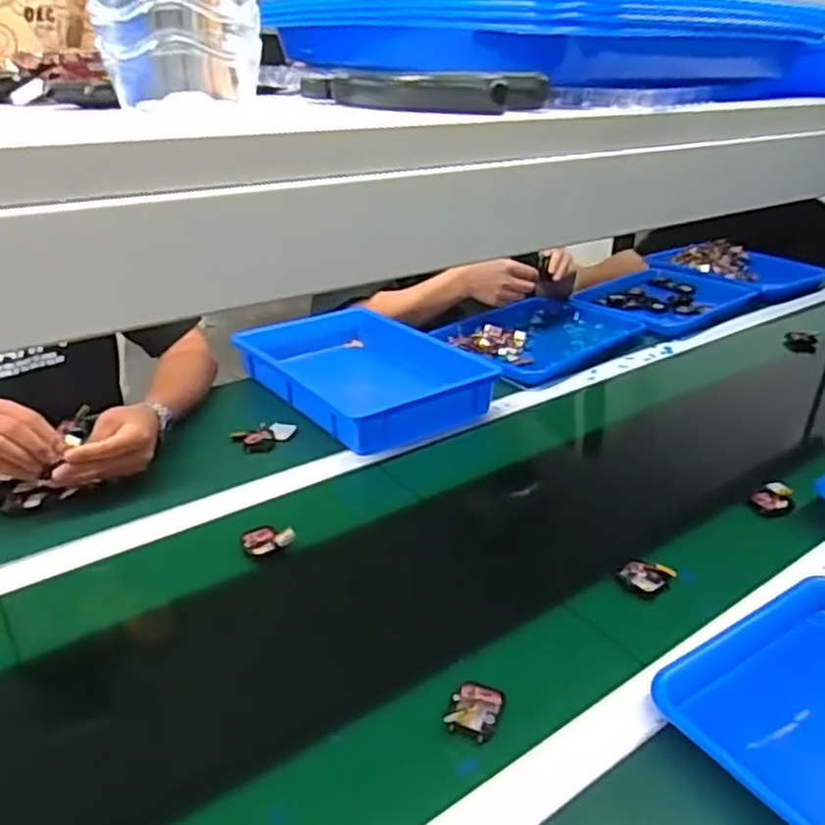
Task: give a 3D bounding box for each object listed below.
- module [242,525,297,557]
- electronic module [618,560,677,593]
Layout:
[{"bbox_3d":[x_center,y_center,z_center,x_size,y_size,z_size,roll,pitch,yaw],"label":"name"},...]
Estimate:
[{"bbox_3d":[-0.146,0.126,0.701,0.050,0.015,0.031,-10,27,-19],"label":"module"},{"bbox_3d":[0.220,0.155,0.658,0.043,0.015,0.037,-17,30,-31],"label":"electronic module"}]

